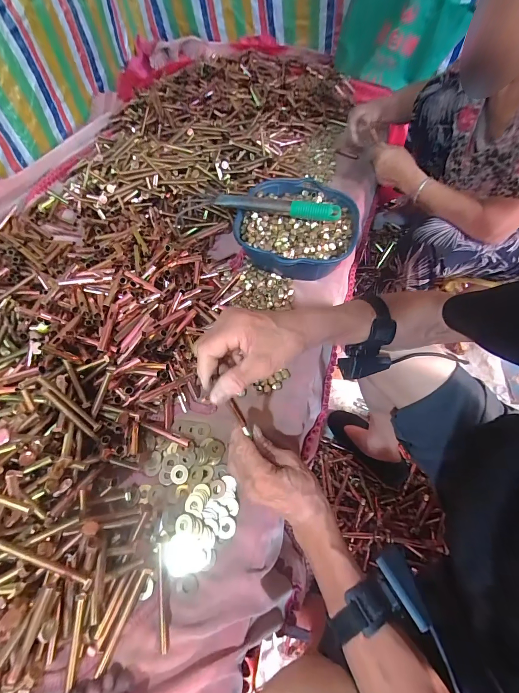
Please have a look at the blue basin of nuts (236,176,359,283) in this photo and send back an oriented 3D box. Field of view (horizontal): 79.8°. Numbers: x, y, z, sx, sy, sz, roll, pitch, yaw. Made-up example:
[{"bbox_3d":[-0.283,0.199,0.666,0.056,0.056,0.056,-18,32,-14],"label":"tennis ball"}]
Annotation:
[{"bbox_3d":[0.072,-0.234,0.618,0.230,0.077,0.236,-1,59,1],"label":"blue basin of nuts"}]

